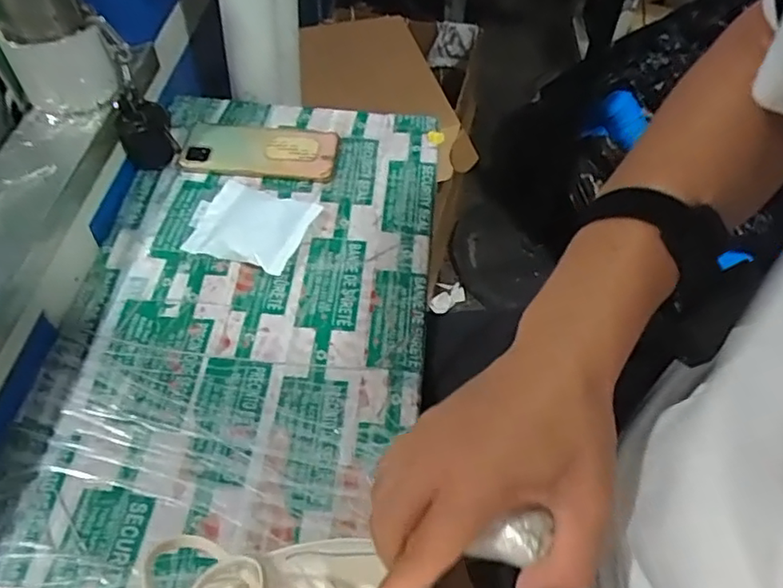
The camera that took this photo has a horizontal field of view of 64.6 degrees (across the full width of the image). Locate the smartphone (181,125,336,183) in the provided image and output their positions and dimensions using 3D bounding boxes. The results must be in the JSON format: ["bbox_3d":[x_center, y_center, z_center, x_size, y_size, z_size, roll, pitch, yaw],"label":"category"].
[{"bbox_3d":[-0.144,-0.161,0.686,0.164,0.013,0.088,4,53,0],"label":"smartphone"}]

